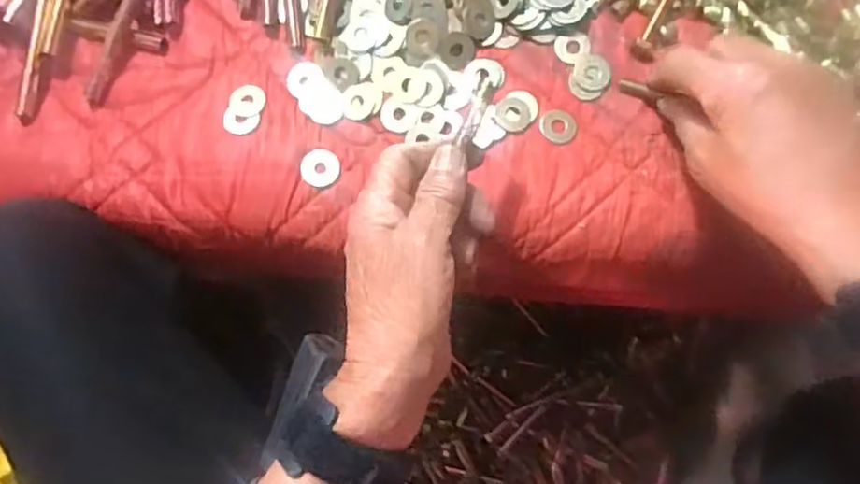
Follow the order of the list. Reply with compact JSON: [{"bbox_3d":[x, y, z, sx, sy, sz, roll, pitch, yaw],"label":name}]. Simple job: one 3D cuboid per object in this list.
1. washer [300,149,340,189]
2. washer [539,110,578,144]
[{"bbox_3d":[-0.066,-0.045,0.419,0.023,0.004,0.024,3,81,4],"label":"washer"},{"bbox_3d":[0.077,-0.069,0.419,0.022,0.004,0.021,3,81,4],"label":"washer"}]

